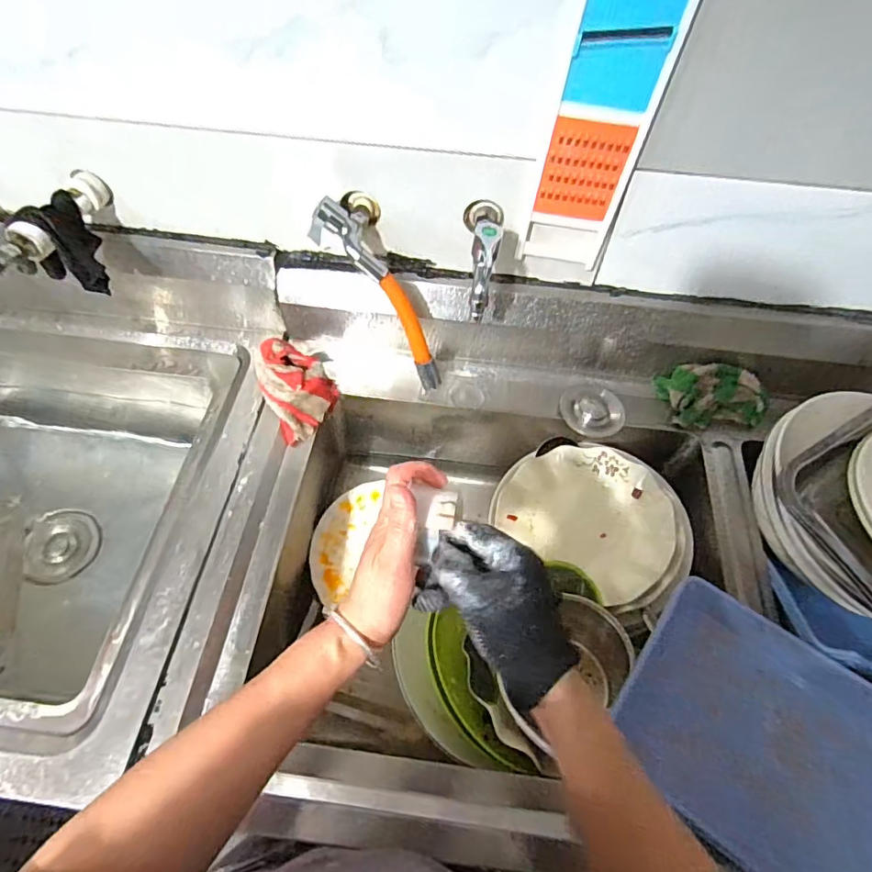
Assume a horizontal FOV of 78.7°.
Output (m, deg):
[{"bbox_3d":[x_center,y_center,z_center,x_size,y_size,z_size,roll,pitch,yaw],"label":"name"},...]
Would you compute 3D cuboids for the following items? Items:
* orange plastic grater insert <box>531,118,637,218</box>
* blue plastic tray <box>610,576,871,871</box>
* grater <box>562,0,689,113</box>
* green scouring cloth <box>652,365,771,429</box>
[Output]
[{"bbox_3d":[0.149,-0.269,0.541,0.078,0.097,0.004,6,57,2],"label":"orange plastic grater insert"},{"bbox_3d":[0.316,0.288,0.474,0.286,0.033,0.204,31,61,17],"label":"blue plastic tray"},{"bbox_3d":[0.159,-0.334,0.450,0.080,0.098,0.006,6,57,2],"label":"grater"},{"bbox_3d":[0.373,-0.056,0.710,0.128,0.052,0.077,-1,57,-3],"label":"green scouring cloth"}]

